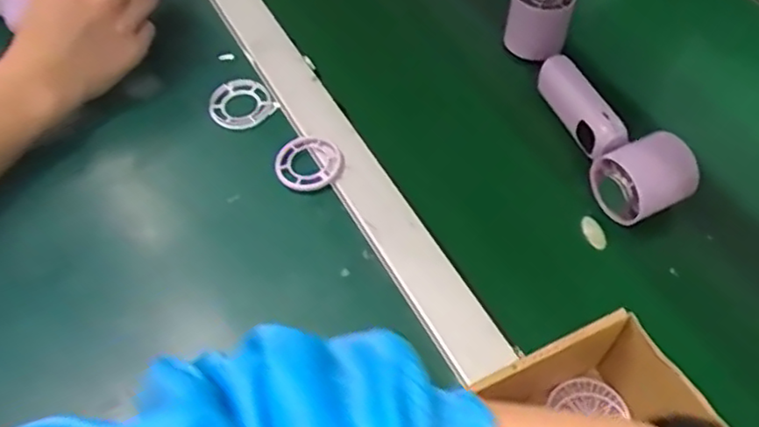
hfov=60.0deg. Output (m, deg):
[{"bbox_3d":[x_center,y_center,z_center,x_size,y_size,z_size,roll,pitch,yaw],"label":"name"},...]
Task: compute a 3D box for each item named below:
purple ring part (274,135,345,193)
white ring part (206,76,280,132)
[{"bbox_3d":[-0.058,-0.040,0.535,0.055,0.011,0.050,1,54,-1],"label":"purple ring part"},{"bbox_3d":[-0.121,-0.095,0.571,0.054,0.005,0.050,-36,73,-21],"label":"white ring part"}]

